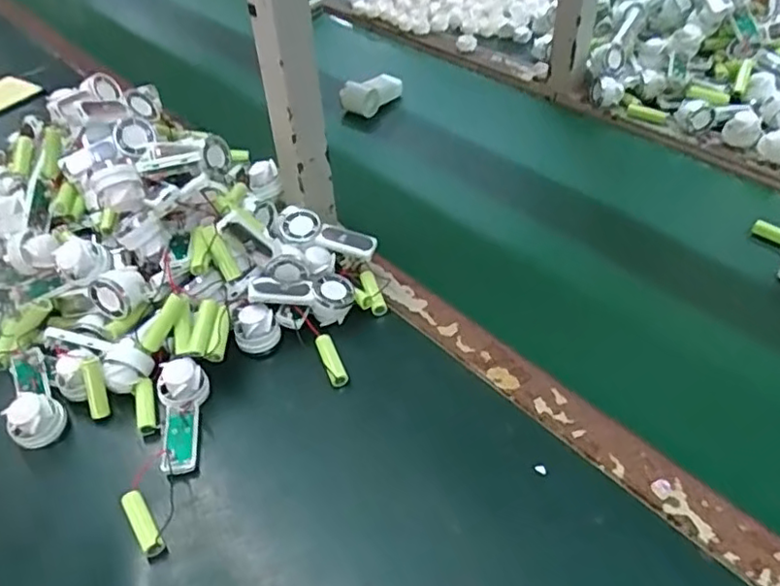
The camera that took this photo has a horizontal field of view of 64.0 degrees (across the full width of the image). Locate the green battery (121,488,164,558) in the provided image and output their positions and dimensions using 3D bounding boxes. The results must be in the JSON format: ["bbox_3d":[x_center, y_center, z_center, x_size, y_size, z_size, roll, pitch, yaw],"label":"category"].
[{"bbox_3d":[-0.177,0.164,0.446,0.015,0.018,0.052,-30,50,-25],"label":"green battery"}]

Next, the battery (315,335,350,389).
[{"bbox_3d":[-0.051,0.059,0.542,0.014,0.014,0.050,-16,46,-13],"label":"battery"}]

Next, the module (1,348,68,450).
[{"bbox_3d":[-0.305,0.089,0.532,0.040,0.054,0.100,-27,49,-22],"label":"module"}]

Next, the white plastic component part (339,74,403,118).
[{"bbox_3d":[-0.026,-0.274,0.870,0.085,0.046,0.029,-21,47,-17],"label":"white plastic component part"}]

